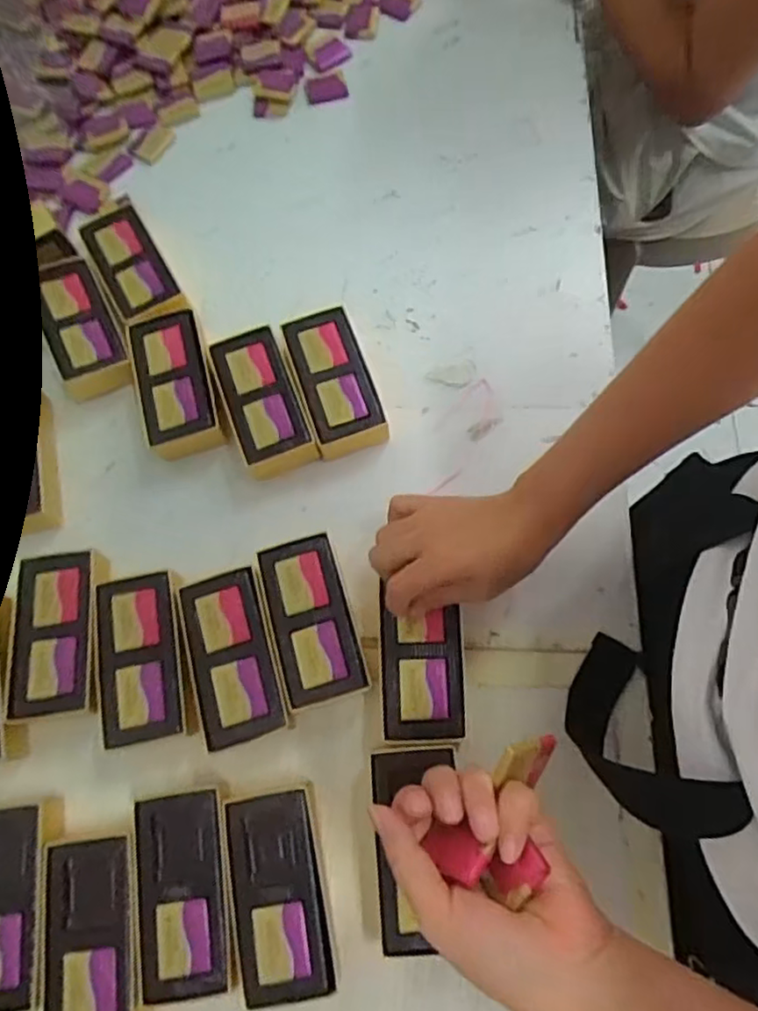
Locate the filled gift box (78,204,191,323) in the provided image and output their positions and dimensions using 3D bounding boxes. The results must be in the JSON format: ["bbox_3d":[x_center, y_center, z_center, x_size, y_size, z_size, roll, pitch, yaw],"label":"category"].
[{"bbox_3d":[-0.212,-0.202,0.550,0.052,0.033,0.130,-30,73,-8],"label":"filled gift box"}]

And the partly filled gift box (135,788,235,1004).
[{"bbox_3d":[-0.119,0.240,0.402,0.056,0.033,0.110,-9,72,-1],"label":"partly filled gift box"}]

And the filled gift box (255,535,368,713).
[{"bbox_3d":[-0.046,0.081,0.451,0.054,0.034,0.113,-15,72,-3],"label":"filled gift box"}]

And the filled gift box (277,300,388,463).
[{"bbox_3d":[-0.036,-0.098,0.510,0.056,0.032,0.118,-18,72,-4],"label":"filled gift box"}]

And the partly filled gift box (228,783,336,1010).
[{"bbox_3d":[-0.060,0.237,0.396,0.052,0.034,0.111,-12,72,-2],"label":"partly filled gift box"}]

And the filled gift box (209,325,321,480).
[{"bbox_3d":[-0.092,-0.082,0.509,0.055,0.035,0.115,-19,72,-5],"label":"filled gift box"}]

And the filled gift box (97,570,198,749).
[{"bbox_3d":[-0.160,0.106,0.446,0.060,0.032,0.110,-11,72,-2],"label":"filled gift box"}]

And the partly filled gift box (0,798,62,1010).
[{"bbox_3d":[-0.233,0.249,0.400,0.058,0.030,0.108,-4,72,0],"label":"partly filled gift box"}]

